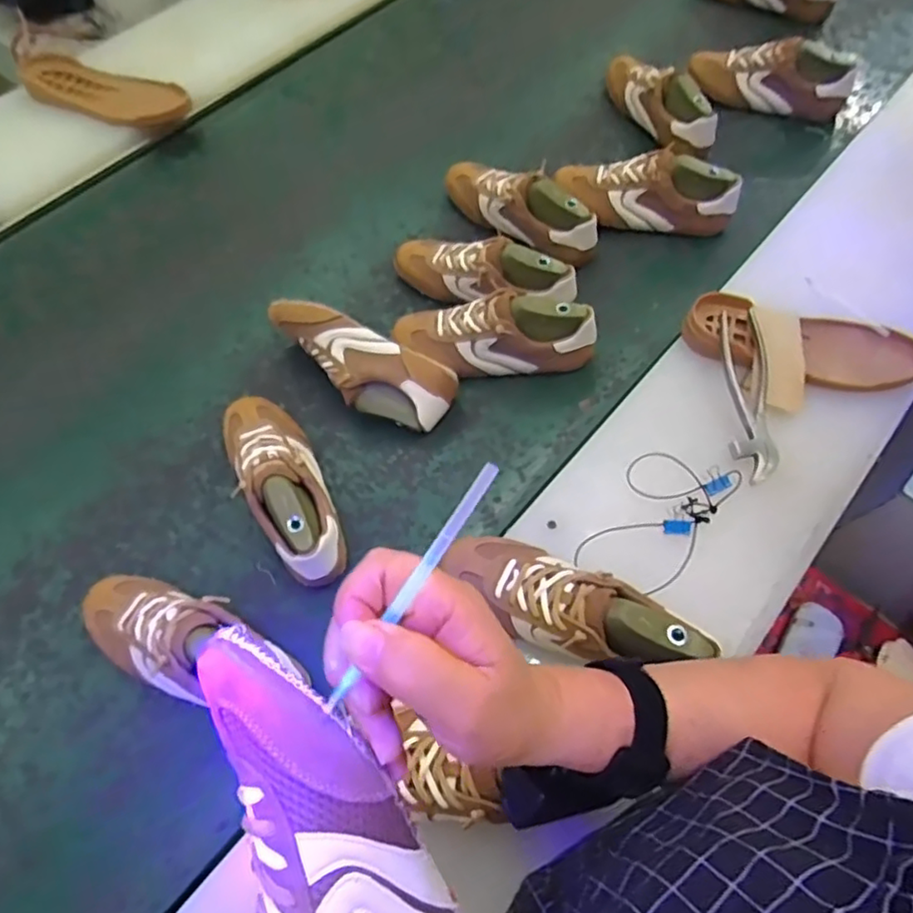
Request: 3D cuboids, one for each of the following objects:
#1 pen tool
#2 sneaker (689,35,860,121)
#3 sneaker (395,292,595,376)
[{"bbox_3d":[-0.019,0.055,0.261,0.007,0.005,0.123,34,89,16],"label":"pen tool"},{"bbox_3d":[0.516,-0.623,1.016,0.248,0.092,0.076,17,64,9],"label":"sneaker"},{"bbox_3d":[0.045,-0.158,0.774,0.243,0.088,0.090,-3,63,-2],"label":"sneaker"}]

